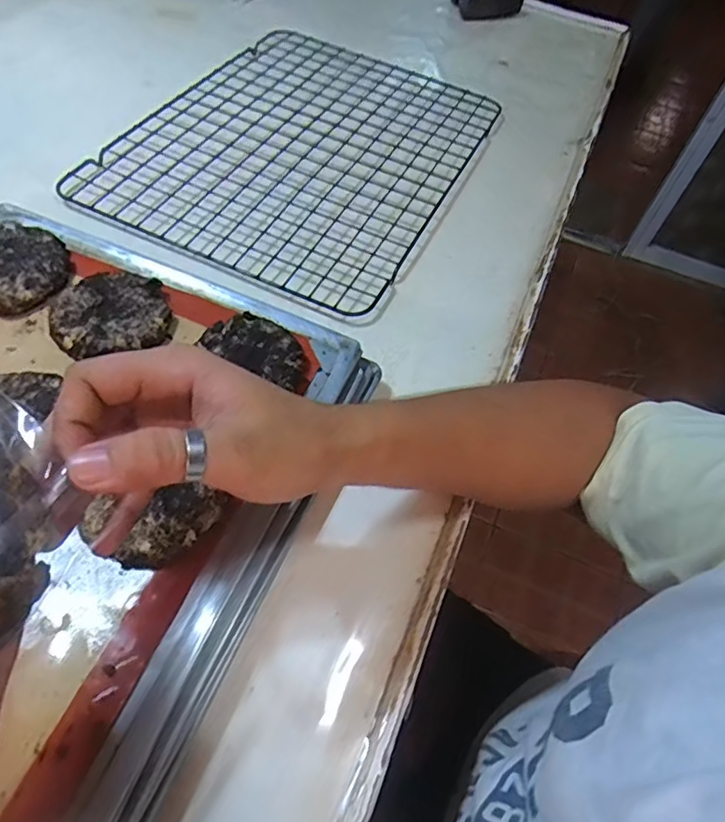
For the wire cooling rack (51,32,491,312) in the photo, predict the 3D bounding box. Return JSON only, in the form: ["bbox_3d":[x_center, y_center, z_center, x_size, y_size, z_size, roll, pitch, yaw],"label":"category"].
[{"bbox_3d":[-0.058,-0.294,0.605,0.322,0.018,0.415,25,55,10],"label":"wire cooling rack"}]

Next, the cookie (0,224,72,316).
[{"bbox_3d":[-0.262,-0.107,0.410,0.079,0.019,0.078,-30,64,-26],"label":"cookie"}]

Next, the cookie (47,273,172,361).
[{"bbox_3d":[-0.181,-0.070,0.394,0.077,0.013,0.067,-18,59,-20],"label":"cookie"}]

